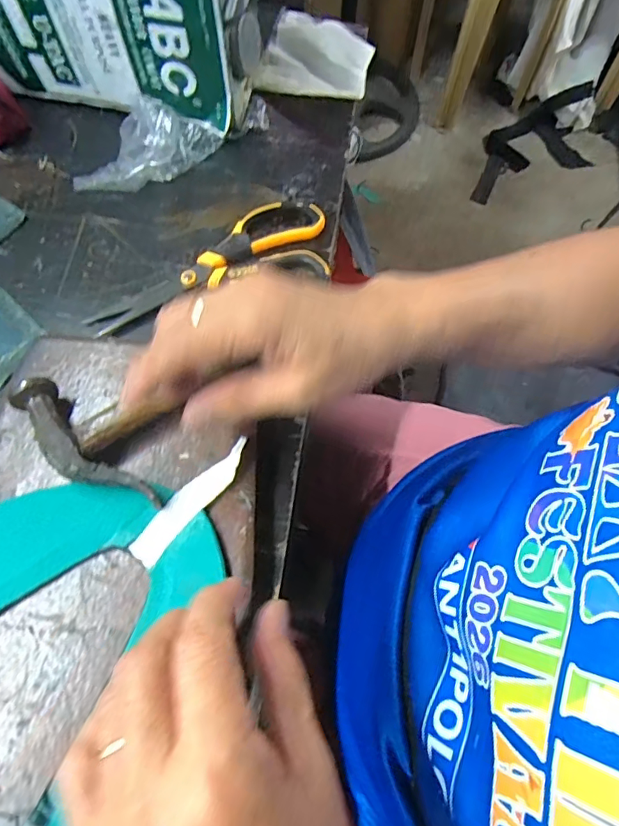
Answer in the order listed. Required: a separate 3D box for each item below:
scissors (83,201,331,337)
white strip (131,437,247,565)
[{"bbox_3d":[-0.062,-0.102,0.395,0.199,0.014,0.085,-38,73,-17],"label":"scissors"},{"bbox_3d":[-0.071,0.052,0.308,0.020,0.006,0.092,37,70,20],"label":"white strip"}]

